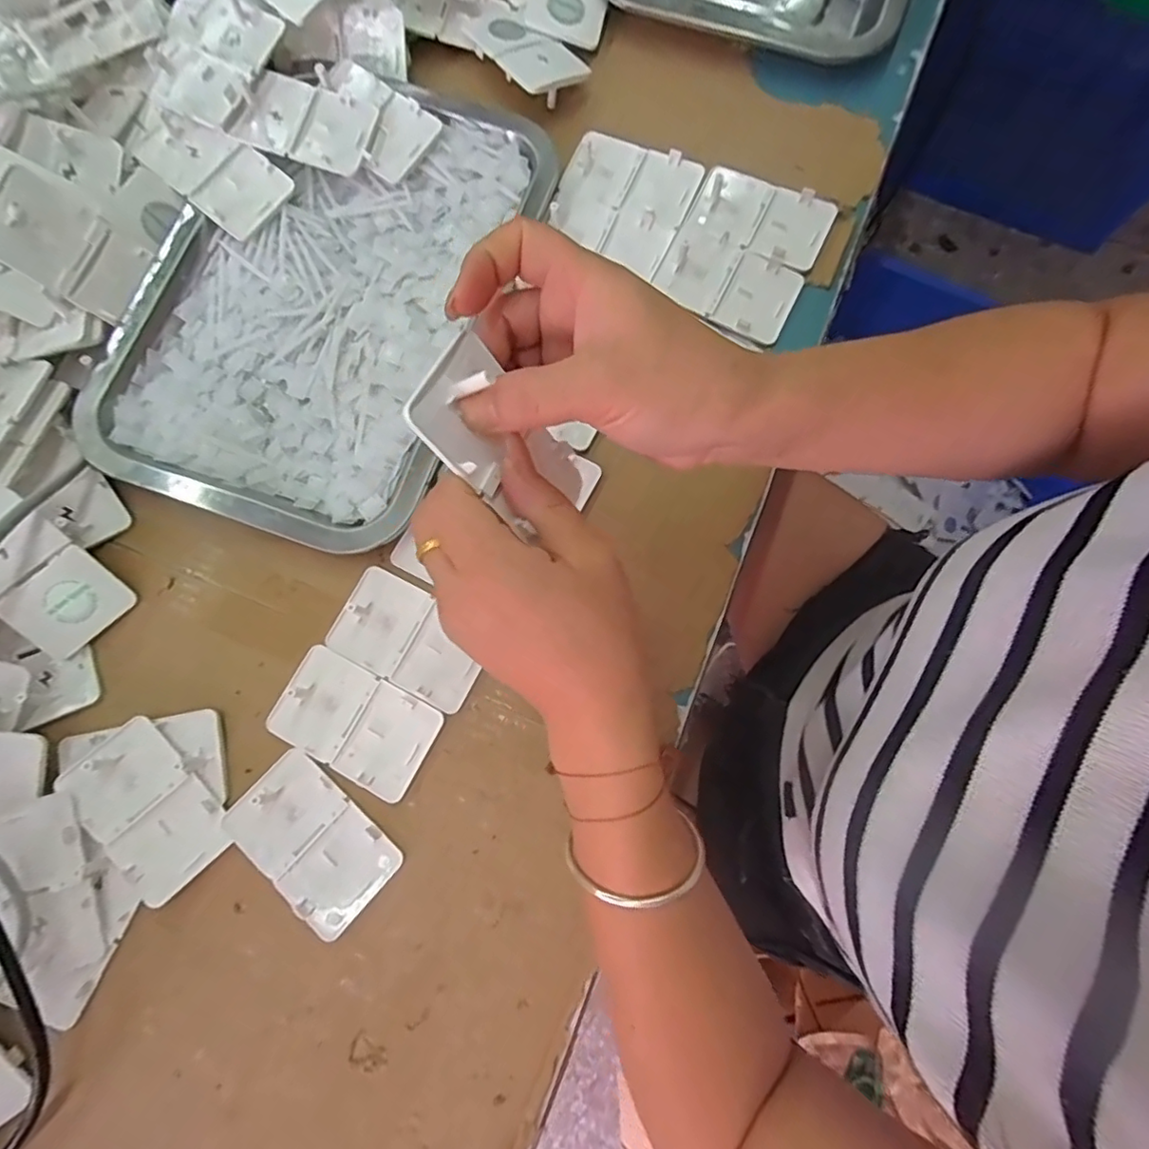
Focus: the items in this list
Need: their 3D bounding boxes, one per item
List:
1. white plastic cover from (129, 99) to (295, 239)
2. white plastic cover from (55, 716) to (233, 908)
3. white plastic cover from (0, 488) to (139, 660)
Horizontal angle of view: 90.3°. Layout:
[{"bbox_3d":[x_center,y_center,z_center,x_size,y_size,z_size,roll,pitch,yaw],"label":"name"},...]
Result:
[{"bbox_3d":[-0.231,-0.258,0.359,0.094,0.008,0.050,36,87,-6],"label":"white plastic cover"},{"bbox_3d":[-0.223,0.122,0.298,0.052,0.012,0.086,-43,82,-8],"label":"white plastic cover"},{"bbox_3d":[-0.295,0.001,0.311,0.052,0.008,0.086,-44,108,-12],"label":"white plastic cover"}]

